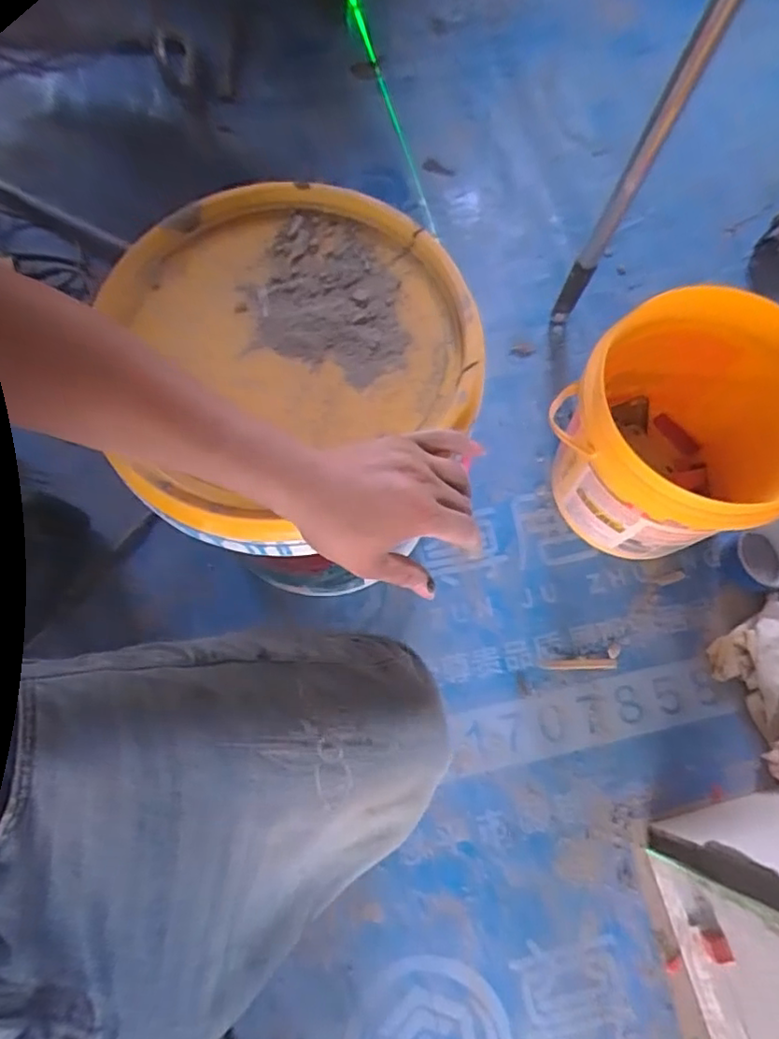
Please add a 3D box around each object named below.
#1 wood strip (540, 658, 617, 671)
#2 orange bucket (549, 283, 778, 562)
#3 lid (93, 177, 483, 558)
[{"bbox_3d":[0.228,0.175,0.733,0.090,0.004,0.013,-2,73,0],"label":"wood strip"},{"bbox_3d":[0.327,-0.085,0.695,0.235,0.253,0.236,0,73,0],"label":"orange bucket"},{"bbox_3d":[-0.072,-0.133,0.481,0.273,0.045,0.291,0,73,0],"label":"lid"}]

